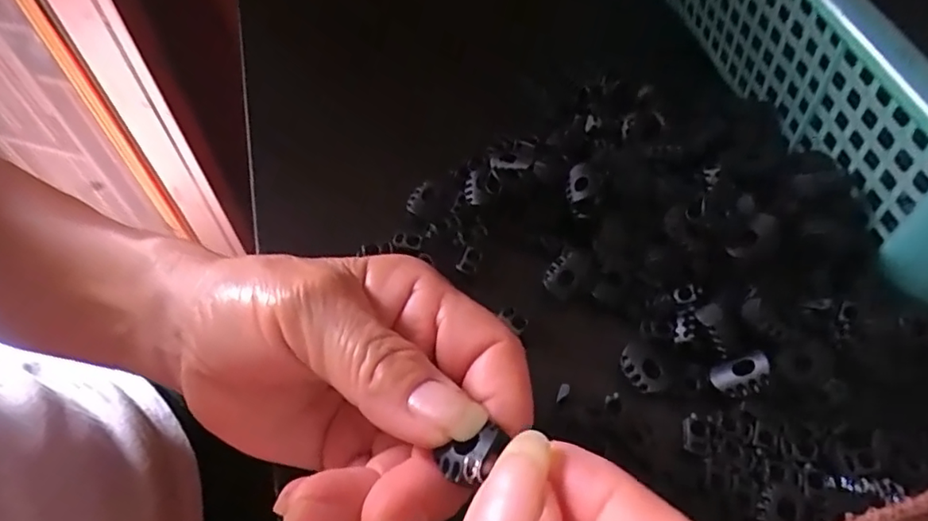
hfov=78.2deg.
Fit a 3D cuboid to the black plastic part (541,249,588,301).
[{"bbox_3d":[0.043,0.005,0.239,0.013,0.006,0.022,34,63,18],"label":"black plastic part"}]

